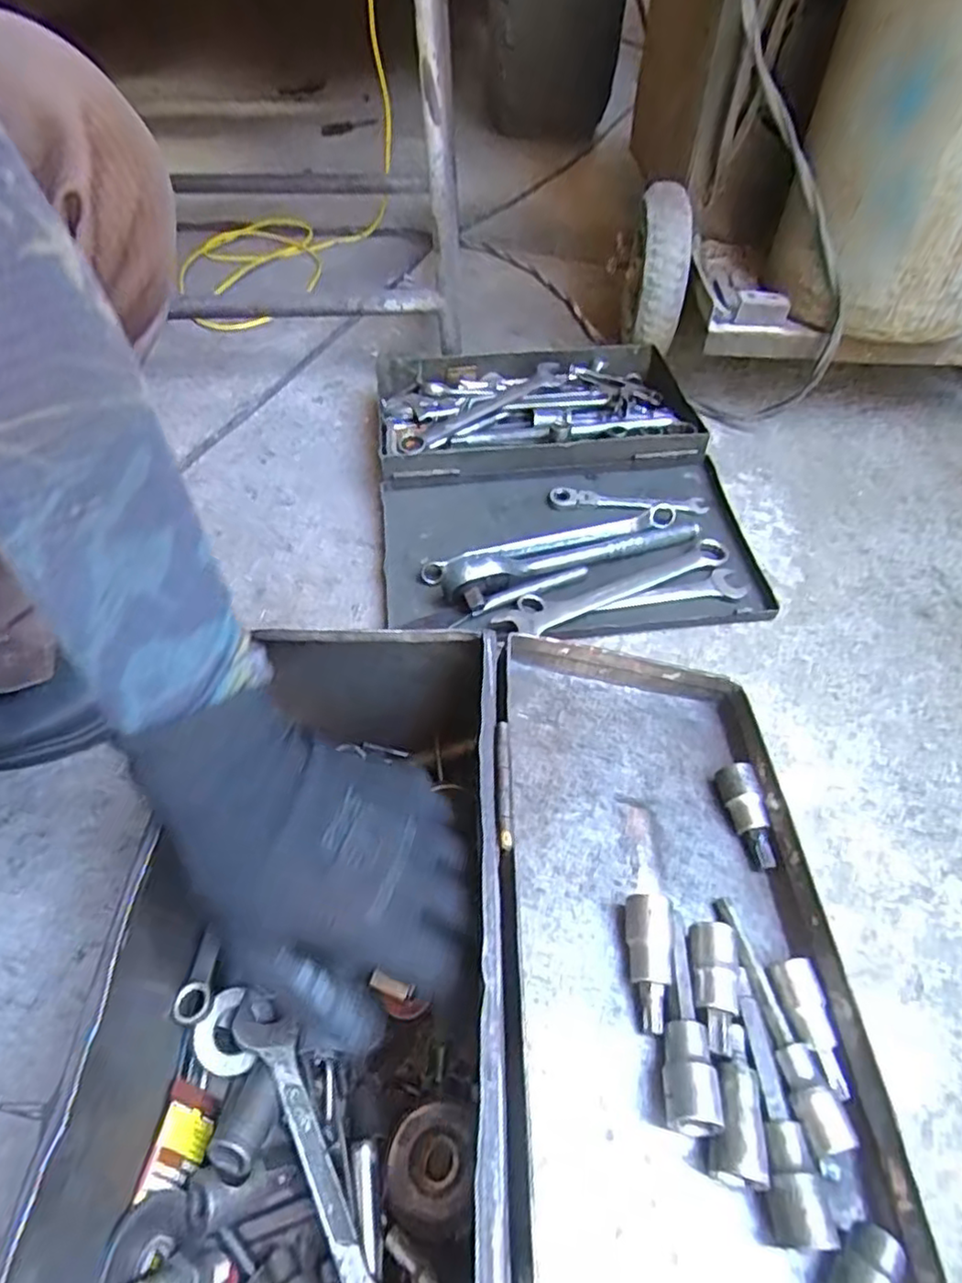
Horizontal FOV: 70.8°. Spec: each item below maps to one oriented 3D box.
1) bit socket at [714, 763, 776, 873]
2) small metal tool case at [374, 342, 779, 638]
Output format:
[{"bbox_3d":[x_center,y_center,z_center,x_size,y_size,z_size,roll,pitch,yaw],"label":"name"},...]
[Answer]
[{"bbox_3d":[0.148,0.098,0.378,0.018,0.019,0.057,-8,63,-6],"label":"bit socket"},{"bbox_3d":[0.069,-0.167,0.680,0.339,0.058,0.400,-5,50,-3],"label":"small metal tool case"}]

